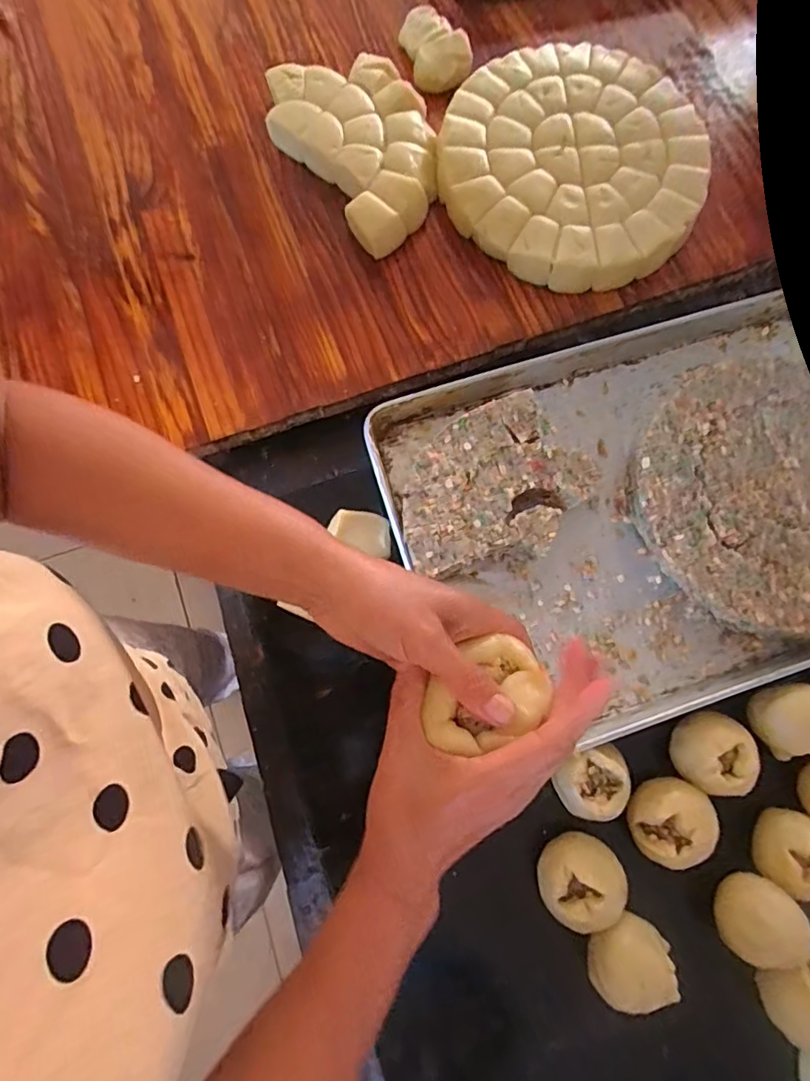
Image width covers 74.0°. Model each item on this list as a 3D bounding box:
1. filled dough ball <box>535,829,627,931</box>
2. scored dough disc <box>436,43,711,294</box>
[{"bbox_3d":[0.165,0.320,0.507,0.075,0.055,0.073,0,77,0],"label":"filled dough ball"},{"bbox_3d":[0.202,-0.460,0.659,0.301,0.058,0.321,0,77,0],"label":"scored dough disc"}]

